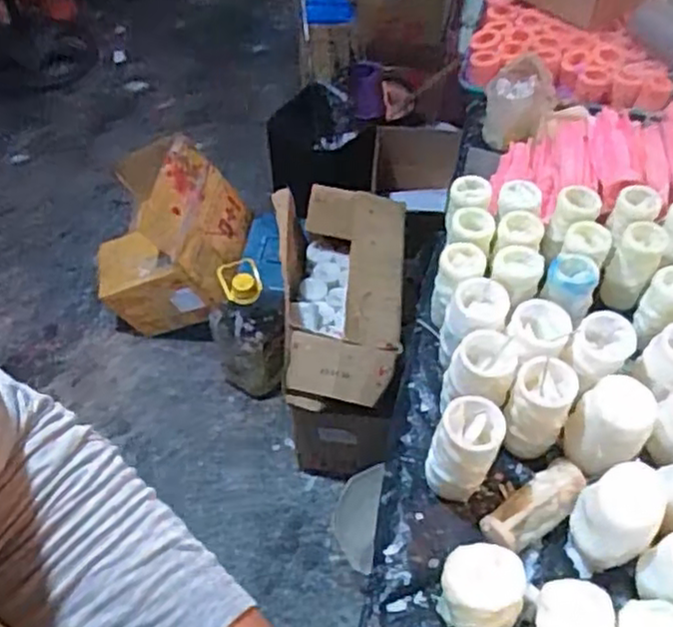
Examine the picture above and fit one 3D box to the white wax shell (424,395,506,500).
[{"bbox_3d":[0.125,0.138,0.694,0.061,0.111,0.065,18,53,16],"label":"white wax shell"}]

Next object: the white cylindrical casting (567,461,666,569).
[{"bbox_3d":[0.263,0.184,0.659,0.071,0.085,0.083,36,59,27],"label":"white cylindrical casting"}]

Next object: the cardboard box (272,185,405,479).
[{"bbox_3d":[0.001,0.060,1.428,0.241,0.443,0.442,2,50,3],"label":"cardboard box"}]

